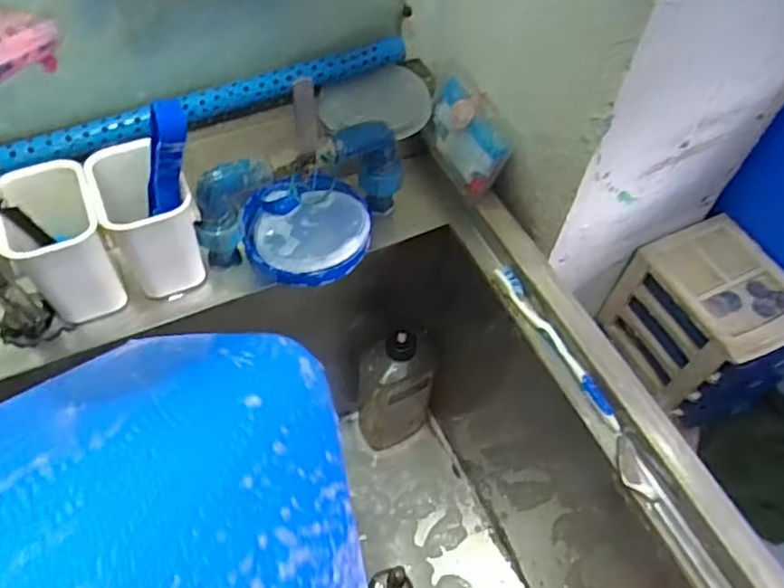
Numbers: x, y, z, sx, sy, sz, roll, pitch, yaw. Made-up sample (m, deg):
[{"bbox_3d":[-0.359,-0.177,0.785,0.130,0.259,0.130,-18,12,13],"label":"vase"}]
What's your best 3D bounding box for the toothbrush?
[{"bbox_3d":[0.145,0.043,0.569,0.015,0.011,0.178,-21,60,-17],"label":"toothbrush"}]

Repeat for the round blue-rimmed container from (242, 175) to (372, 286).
[{"bbox_3d":[-0.080,-0.061,0.610,0.119,0.039,0.108,-8,57,-9],"label":"round blue-rimmed container"}]

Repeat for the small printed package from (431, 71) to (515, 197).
[{"bbox_3d":[0.075,-0.162,0.634,0.041,0.069,0.120,-18,59,-15],"label":"small printed package"}]

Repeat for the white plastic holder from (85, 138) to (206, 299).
[{"bbox_3d":[-0.208,-0.062,0.553,0.071,0.103,0.084,-26,62,-20],"label":"white plastic holder"}]

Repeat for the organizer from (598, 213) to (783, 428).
[{"bbox_3d":[0.374,0.034,0.763,0.133,0.156,0.181,-23,61,-18],"label":"organizer"}]

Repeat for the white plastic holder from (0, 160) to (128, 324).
[{"bbox_3d":[-0.270,-0.036,0.533,0.072,0.110,0.086,-20,60,-16],"label":"white plastic holder"}]

